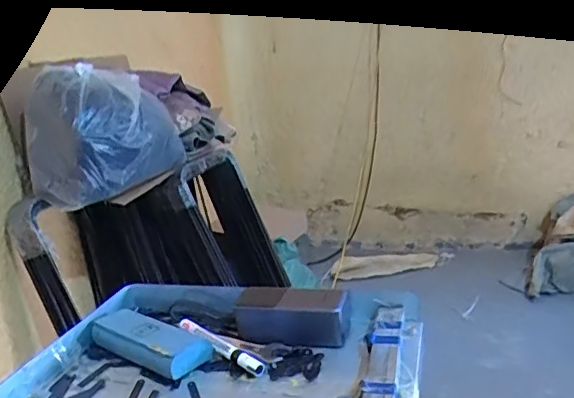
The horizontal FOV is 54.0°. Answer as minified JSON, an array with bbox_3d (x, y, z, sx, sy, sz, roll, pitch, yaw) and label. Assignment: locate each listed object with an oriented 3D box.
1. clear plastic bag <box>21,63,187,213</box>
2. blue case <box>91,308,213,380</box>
[{"bbox_3d":[-0.472,-0.170,1.449,0.249,0.287,0.315,3,18,27],"label":"clear plastic bag"},{"bbox_3d":[-0.165,0.166,0.669,0.164,0.033,0.060,6,19,36],"label":"blue case"}]

